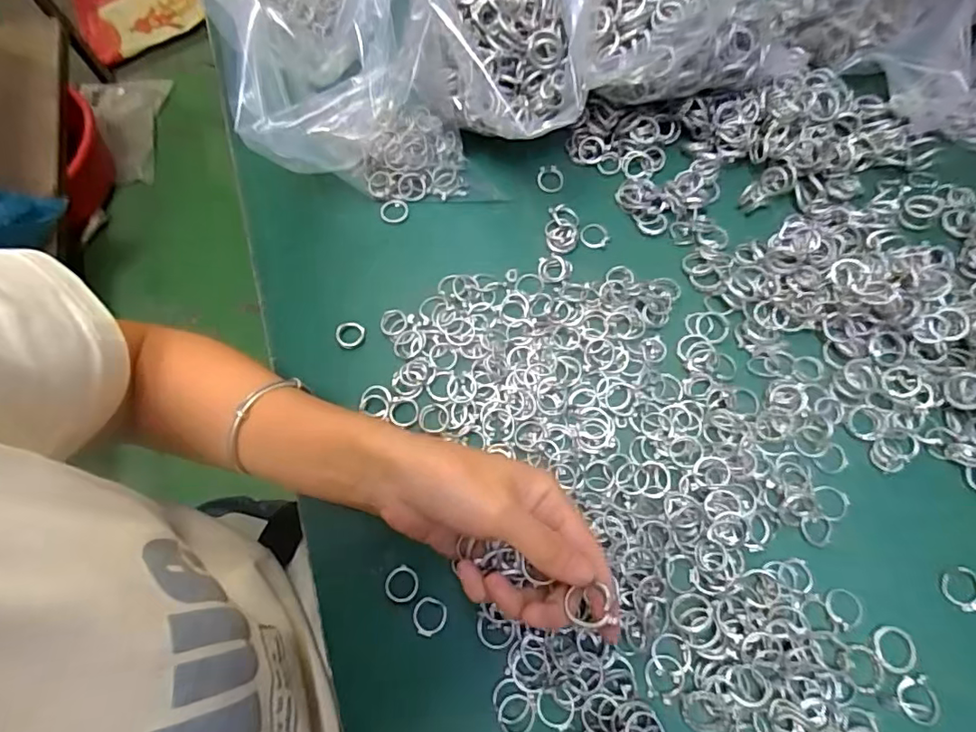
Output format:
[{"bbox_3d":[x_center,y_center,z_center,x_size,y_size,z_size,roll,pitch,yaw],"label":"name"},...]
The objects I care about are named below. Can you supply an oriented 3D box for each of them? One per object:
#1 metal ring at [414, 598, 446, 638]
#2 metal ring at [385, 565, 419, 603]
[{"bbox_3d":[-0.035,0.147,0.324,0.021,0.004,0.020,-1,66,3],"label":"metal ring"},{"bbox_3d":[-0.052,0.131,0.331,0.020,0.004,0.020,-1,66,3],"label":"metal ring"}]

